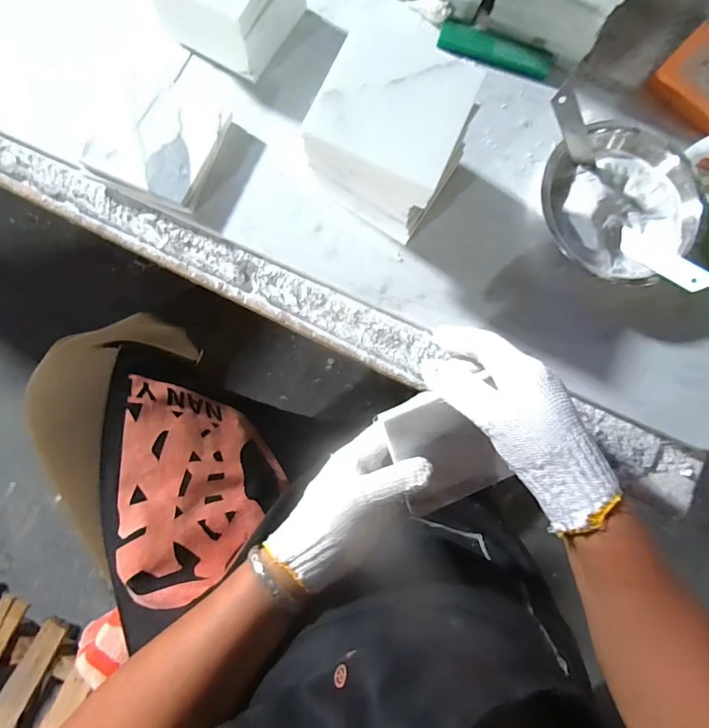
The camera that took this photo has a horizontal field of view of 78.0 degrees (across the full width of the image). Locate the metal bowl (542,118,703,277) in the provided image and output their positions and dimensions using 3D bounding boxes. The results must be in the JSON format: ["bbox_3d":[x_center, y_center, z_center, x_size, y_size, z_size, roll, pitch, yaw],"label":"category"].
[{"bbox_3d":[0.237,-0.142,0.406,0.146,0.048,0.144,-6,84,-7],"label":"metal bowl"}]

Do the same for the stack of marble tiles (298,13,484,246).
[{"bbox_3d":[0.022,-0.169,0.353,0.104,0.117,0.112,23,82,-3],"label":"stack of marble tiles"}]

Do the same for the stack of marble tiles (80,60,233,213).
[{"bbox_3d":[-0.174,-0.203,0.392,0.099,0.019,0.111,21,82,-3],"label":"stack of marble tiles"}]

